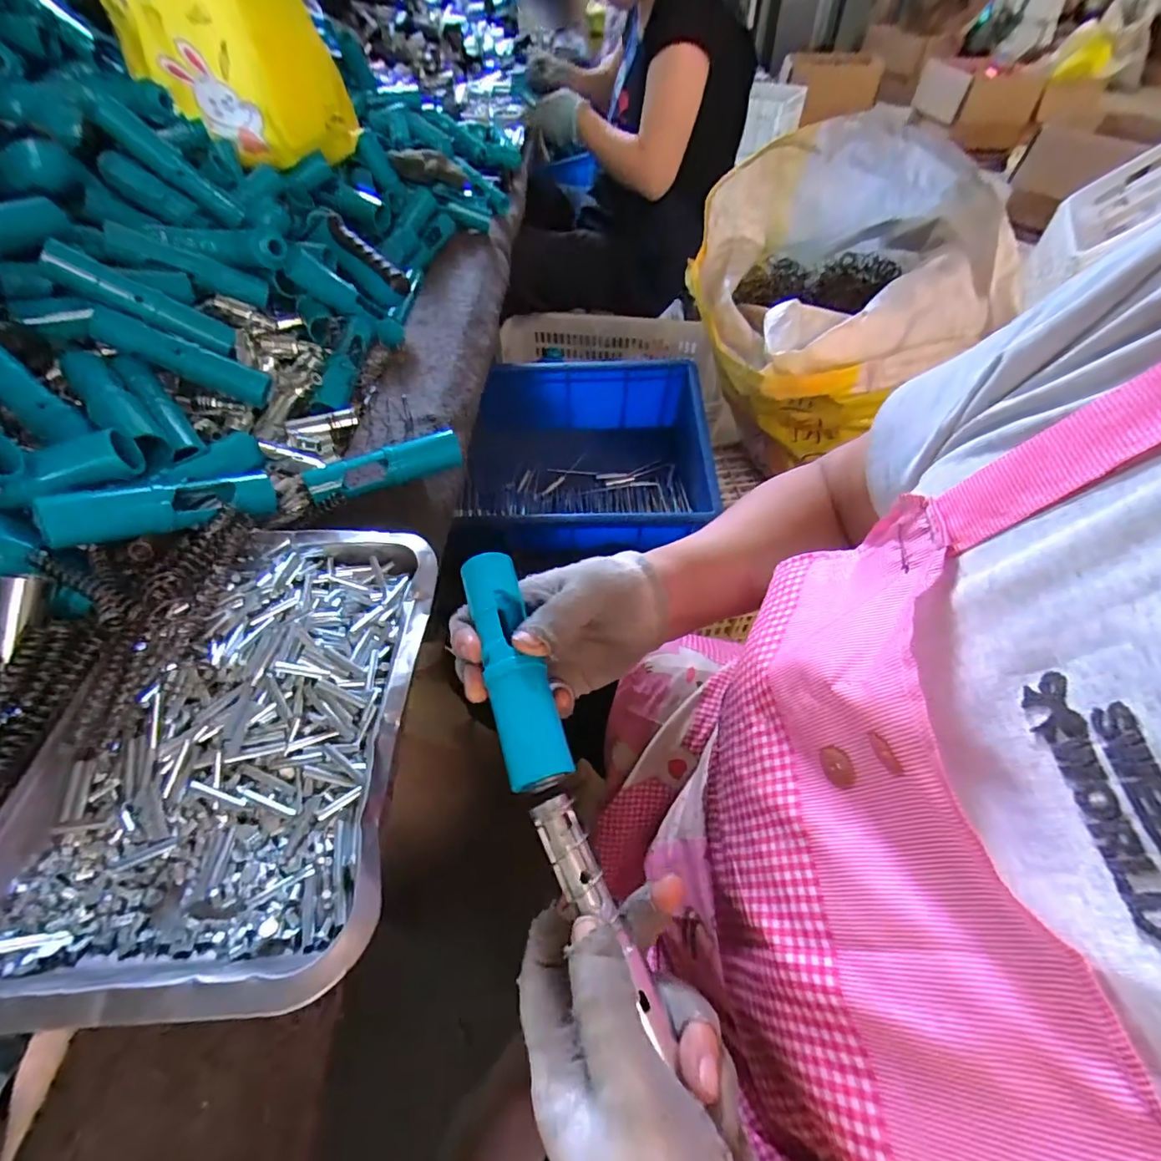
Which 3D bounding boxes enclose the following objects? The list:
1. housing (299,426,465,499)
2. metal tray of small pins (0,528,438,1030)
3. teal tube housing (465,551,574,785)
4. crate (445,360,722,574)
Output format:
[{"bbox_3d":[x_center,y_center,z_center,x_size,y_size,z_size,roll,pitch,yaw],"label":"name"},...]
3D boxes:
[{"bbox_3d":[-0.153,-0.090,0.415,0.119,0.034,0.024,-25,56,-18],"label":"housing"},{"bbox_3d":[-0.183,0.068,0.275,0.179,0.033,0.249,-3,52,-2],"label":"metal tray of small pins"},{"bbox_3d":[-0.034,0.044,0.264,0.028,0.033,0.118,-14,62,-10],"label":"teal tube housing"},{"bbox_3d":[0.016,-0.170,0.787,0.348,0.171,0.280,-4,52,-3],"label":"crate"}]

